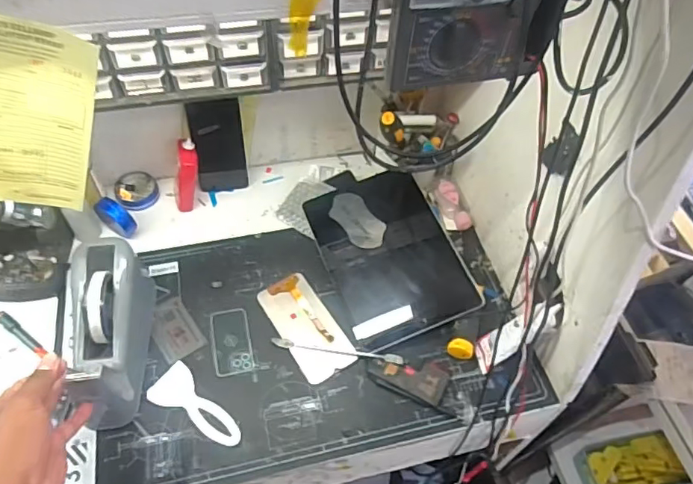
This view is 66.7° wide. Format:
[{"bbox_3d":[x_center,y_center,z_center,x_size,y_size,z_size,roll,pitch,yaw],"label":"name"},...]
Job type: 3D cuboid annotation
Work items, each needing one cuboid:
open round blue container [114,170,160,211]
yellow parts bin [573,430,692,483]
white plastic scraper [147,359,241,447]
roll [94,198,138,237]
[{"bbox_3d":[-0.323,-0.081,0.814,0.064,0.018,0.069,2,54,-2],"label":"open round blue container"},{"bbox_3d":[0.551,0.449,1.044,0.177,0.063,0.103,-7,55,-9],"label":"yellow parts bin"},{"bbox_3d":[-0.174,0.193,0.629,0.127,0.006,0.054,27,57,15],"label":"white plastic scraper"},{"bbox_3d":[-0.332,-0.034,0.761,0.059,0.056,0.021,30,58,17],"label":"roll"}]

